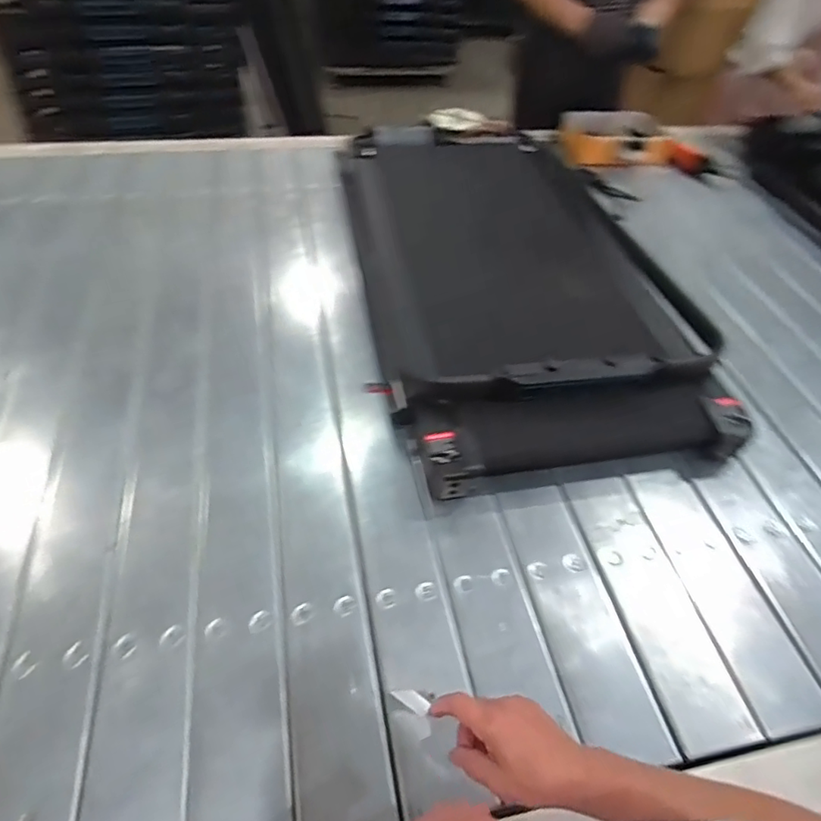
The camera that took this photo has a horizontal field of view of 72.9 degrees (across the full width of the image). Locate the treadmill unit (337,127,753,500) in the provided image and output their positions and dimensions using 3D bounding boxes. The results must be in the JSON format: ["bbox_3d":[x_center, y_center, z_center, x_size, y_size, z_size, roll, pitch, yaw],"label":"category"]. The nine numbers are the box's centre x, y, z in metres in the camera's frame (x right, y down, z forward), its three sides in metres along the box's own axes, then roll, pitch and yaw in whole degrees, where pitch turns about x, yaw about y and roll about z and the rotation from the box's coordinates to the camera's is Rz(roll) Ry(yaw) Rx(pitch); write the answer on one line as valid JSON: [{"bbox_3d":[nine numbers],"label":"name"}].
[{"bbox_3d":[0.180,-0.310,1.114,0.548,0.124,1.021,-7,47,-9],"label":"treadmill unit"}]

